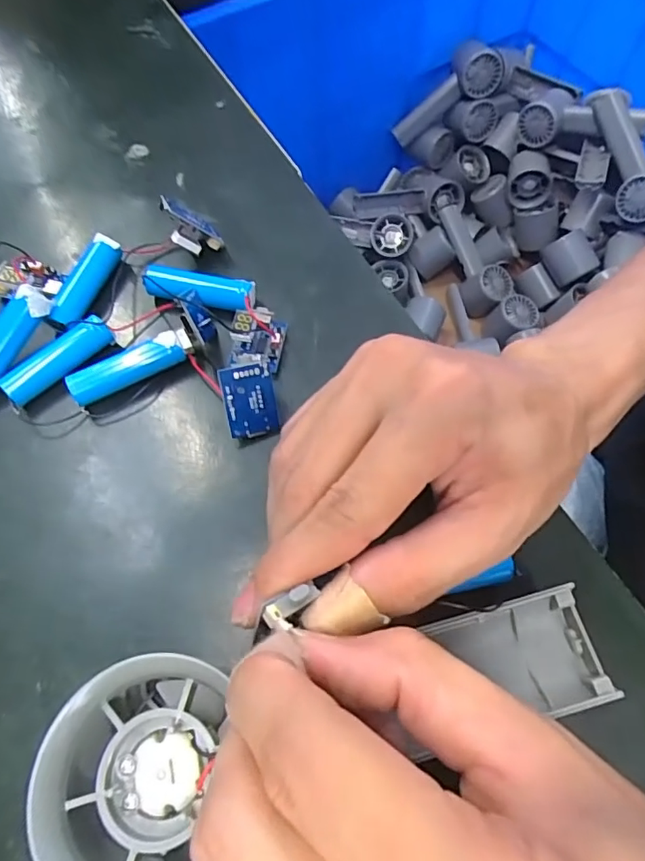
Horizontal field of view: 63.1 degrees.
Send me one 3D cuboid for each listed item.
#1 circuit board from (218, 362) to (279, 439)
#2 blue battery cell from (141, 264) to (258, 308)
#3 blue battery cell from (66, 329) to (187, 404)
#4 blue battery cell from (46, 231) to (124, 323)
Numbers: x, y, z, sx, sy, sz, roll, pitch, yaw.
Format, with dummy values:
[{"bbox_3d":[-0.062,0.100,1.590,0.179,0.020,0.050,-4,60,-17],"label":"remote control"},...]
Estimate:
[{"bbox_3d":[-0.030,-0.012,0.219,0.021,0.004,0.030,-15,107,-17],"label":"circuit board"},{"bbox_3d":[-0.058,-0.066,0.248,0.053,0.013,0.012,9,64,4],"label":"blue battery cell"},{"bbox_3d":[-0.085,-0.027,0.229,0.049,0.012,0.012,-27,67,-13],"label":"blue battery cell"},{"bbox_3d":[-0.111,-0.070,0.245,0.014,0.011,0.048,22,66,10],"label":"blue battery cell"}]

